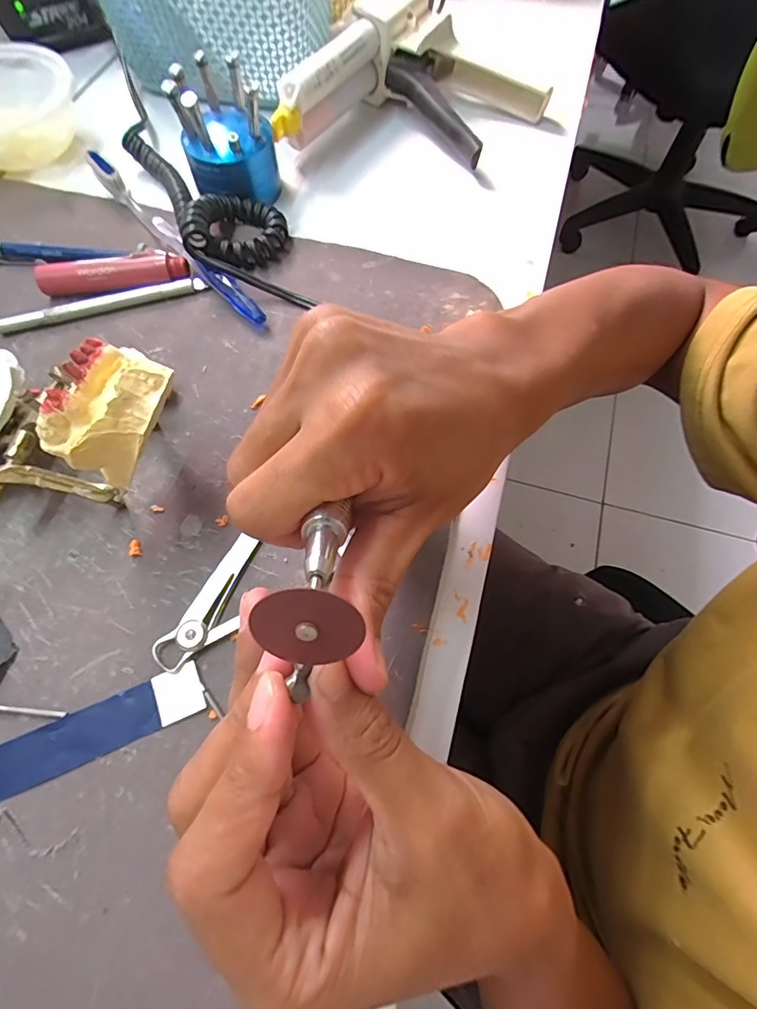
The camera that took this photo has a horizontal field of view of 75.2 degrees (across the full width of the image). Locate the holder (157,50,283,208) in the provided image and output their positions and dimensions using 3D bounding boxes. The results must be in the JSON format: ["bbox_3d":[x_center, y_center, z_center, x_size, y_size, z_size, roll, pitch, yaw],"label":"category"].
[{"bbox_3d":[-0.100,-0.241,0.321,0.058,0.067,0.057,-11,66,-6],"label":"holder"}]

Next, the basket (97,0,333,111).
[{"bbox_3d":[-0.120,-0.387,0.379,0.172,0.091,0.119,17,66,7],"label":"basket"}]

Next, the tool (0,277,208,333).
[{"bbox_3d":[-0.166,-0.121,0.297,0.120,0.008,0.010,-18,67,-9],"label":"tool"}]

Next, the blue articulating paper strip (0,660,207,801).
[{"bbox_3d":[-0.122,0.095,0.201,0.101,0.004,0.021,-22,68,-11],"label":"blue articulating paper strip"}]

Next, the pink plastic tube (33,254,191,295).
[{"bbox_3d":[-0.161,-0.138,0.299,0.089,0.018,0.014,-8,66,-5],"label":"pink plastic tube"}]

